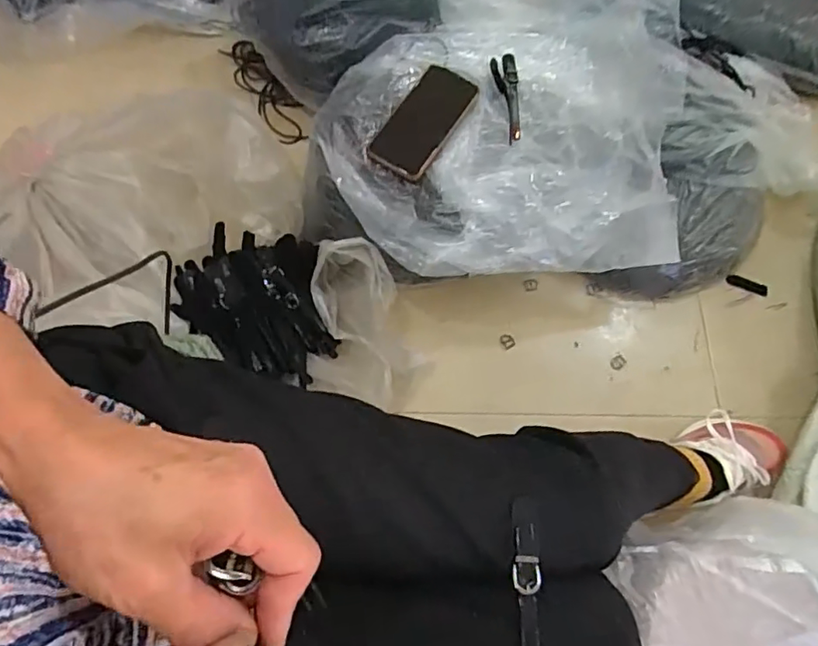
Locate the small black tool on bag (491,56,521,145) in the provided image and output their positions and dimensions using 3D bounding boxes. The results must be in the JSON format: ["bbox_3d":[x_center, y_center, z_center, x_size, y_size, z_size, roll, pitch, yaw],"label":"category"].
[{"bbox_3d":[0.137,-0.301,0.737,0.033,0.022,0.159,-5,70,-3],"label":"small black tool on bag"}]

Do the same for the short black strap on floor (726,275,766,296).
[{"bbox_3d":[0.523,-0.059,0.852,0.063,0.008,0.017,22,71,7],"label":"short black strap on floor"}]

